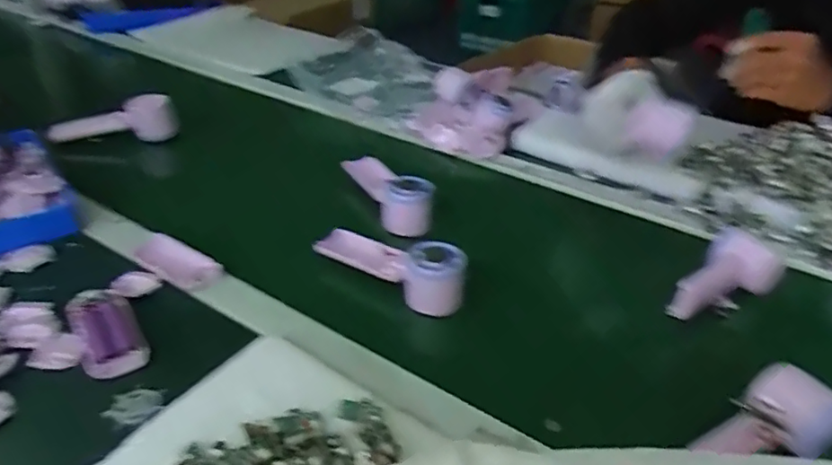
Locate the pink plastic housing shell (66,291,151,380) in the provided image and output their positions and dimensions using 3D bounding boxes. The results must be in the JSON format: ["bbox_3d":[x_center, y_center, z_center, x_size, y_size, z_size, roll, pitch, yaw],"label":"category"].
[{"bbox_3d":[-0.275,0.089,0.511,0.050,0.022,0.097,-21,41,-30],"label":"pink plastic housing shell"}]

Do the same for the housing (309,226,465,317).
[{"bbox_3d":[-0.023,0.025,0.603,0.172,0.056,0.057,22,40,26],"label":"housing"}]

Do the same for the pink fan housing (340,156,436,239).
[{"bbox_3d":[-0.036,-0.059,0.732,0.062,0.064,0.165,-14,38,-22],"label":"pink fan housing"}]

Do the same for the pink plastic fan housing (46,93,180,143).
[{"bbox_3d":[-0.432,-0.158,0.819,0.169,0.072,0.032,-5,36,-10],"label":"pink plastic fan housing"}]

